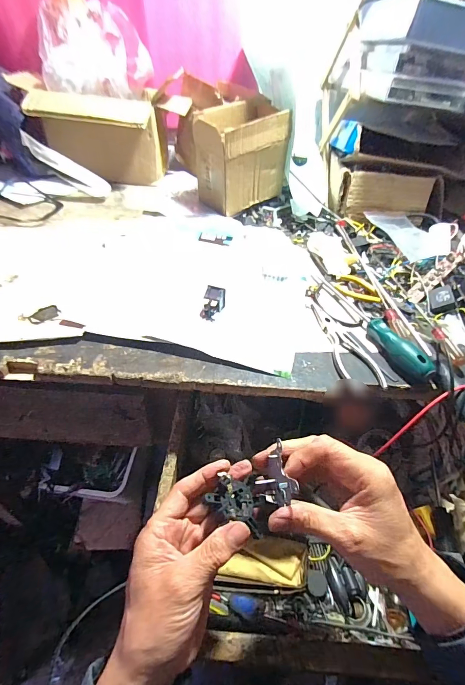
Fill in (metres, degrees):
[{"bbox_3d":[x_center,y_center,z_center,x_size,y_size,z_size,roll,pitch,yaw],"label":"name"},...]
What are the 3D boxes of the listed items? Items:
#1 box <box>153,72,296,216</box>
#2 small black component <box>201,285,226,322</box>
[{"bbox_3d":[0.020,-0.333,0.624,0.167,0.149,0.092,-29,55,-28],"label":"box"},{"bbox_3d":[-0.025,-0.051,0.444,0.024,0.029,0.034,18,48,12],"label":"small black component"}]

